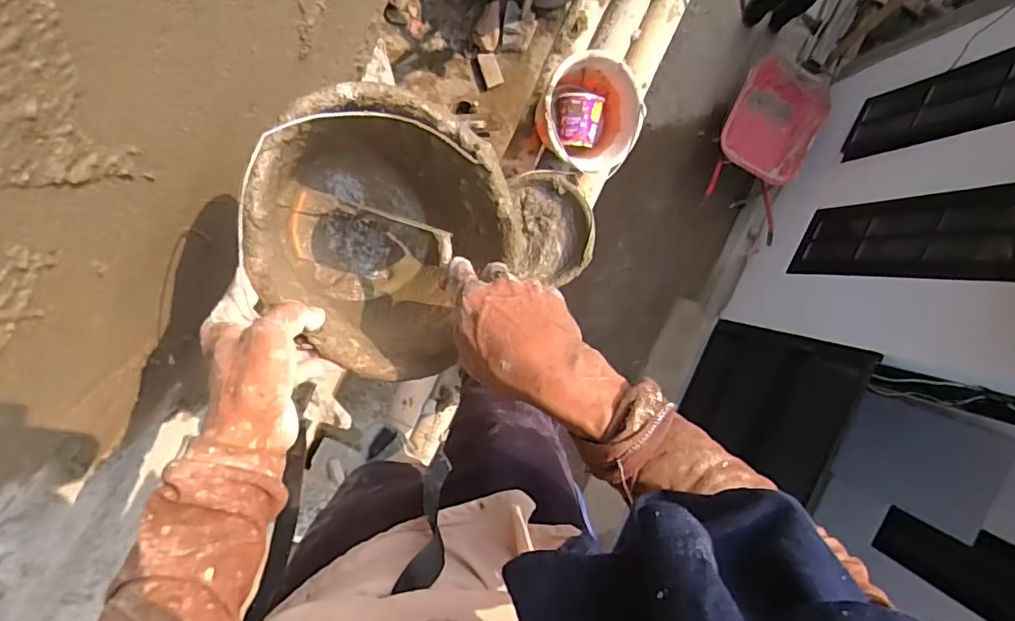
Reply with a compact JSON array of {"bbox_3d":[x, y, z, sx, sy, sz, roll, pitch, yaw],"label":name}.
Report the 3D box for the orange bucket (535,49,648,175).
[{"bbox_3d":[0.188,-0.442,1.279,0.229,0.173,0.225,-1,95,-7],"label":"orange bucket"}]

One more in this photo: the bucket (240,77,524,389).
[{"bbox_3d":[-0.143,-0.079,0.571,0.260,0.210,0.260,-11,112,-30],"label":"bucket"}]

